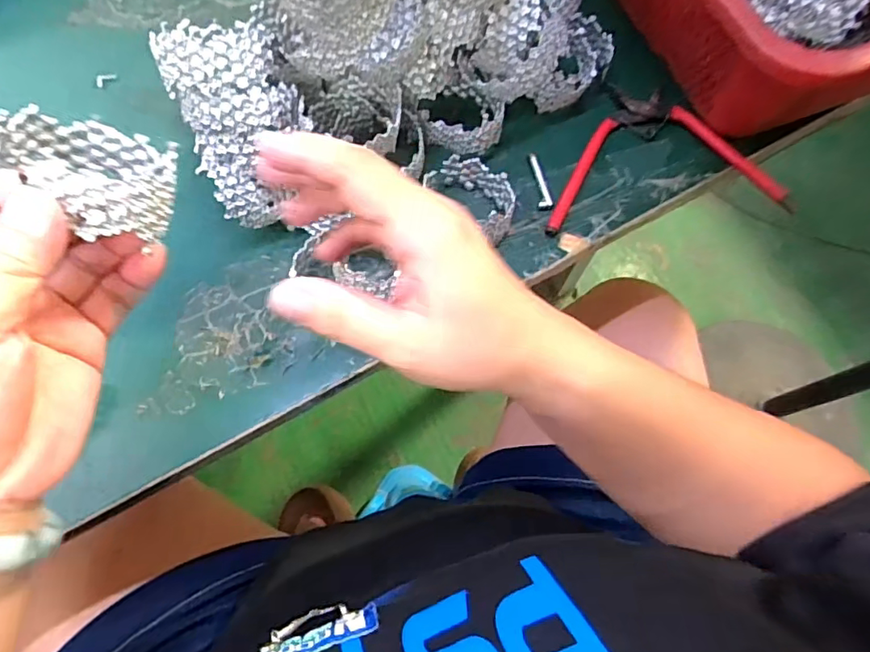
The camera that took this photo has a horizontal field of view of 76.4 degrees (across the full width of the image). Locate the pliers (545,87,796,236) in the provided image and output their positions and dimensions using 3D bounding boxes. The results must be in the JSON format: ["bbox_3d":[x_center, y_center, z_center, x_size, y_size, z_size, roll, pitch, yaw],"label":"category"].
[{"bbox_3d":[0.150,-0.118,0.379,0.161,0.018,0.103,-6,69,-5],"label":"pliers"}]

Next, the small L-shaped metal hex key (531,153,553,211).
[{"bbox_3d":[0.071,-0.097,0.373,0.009,0.005,0.043,-5,69,-5],"label":"small L-shaped metal hex key"}]

